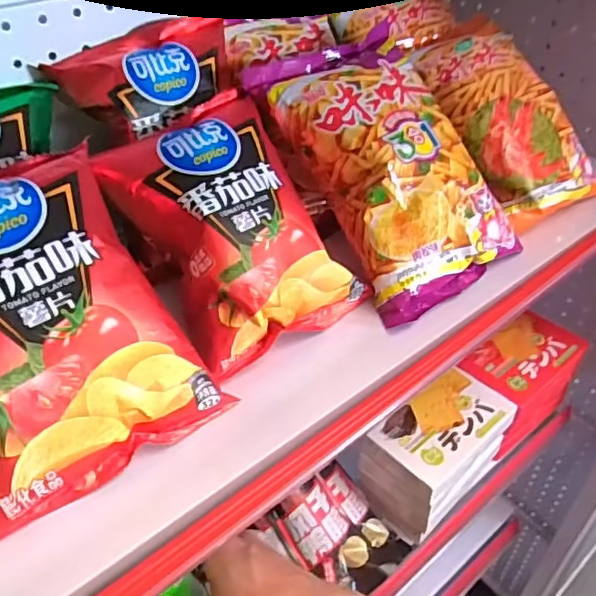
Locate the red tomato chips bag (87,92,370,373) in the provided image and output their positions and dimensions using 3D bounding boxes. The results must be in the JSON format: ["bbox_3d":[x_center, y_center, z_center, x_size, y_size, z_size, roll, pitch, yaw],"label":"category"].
[{"bbox_3d":[-0.043,-0.051,0.381,0.120,0.055,0.174,-28,83,-26],"label":"red tomato chips bag"}]

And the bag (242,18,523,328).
[{"bbox_3d":[0.071,-0.103,0.420,0.126,0.042,0.211,-29,87,-17],"label":"bag"}]

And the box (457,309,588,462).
[{"bbox_3d":[0.261,0.101,0.682,0.144,0.106,0.081,-29,48,-28],"label":"box"}]

